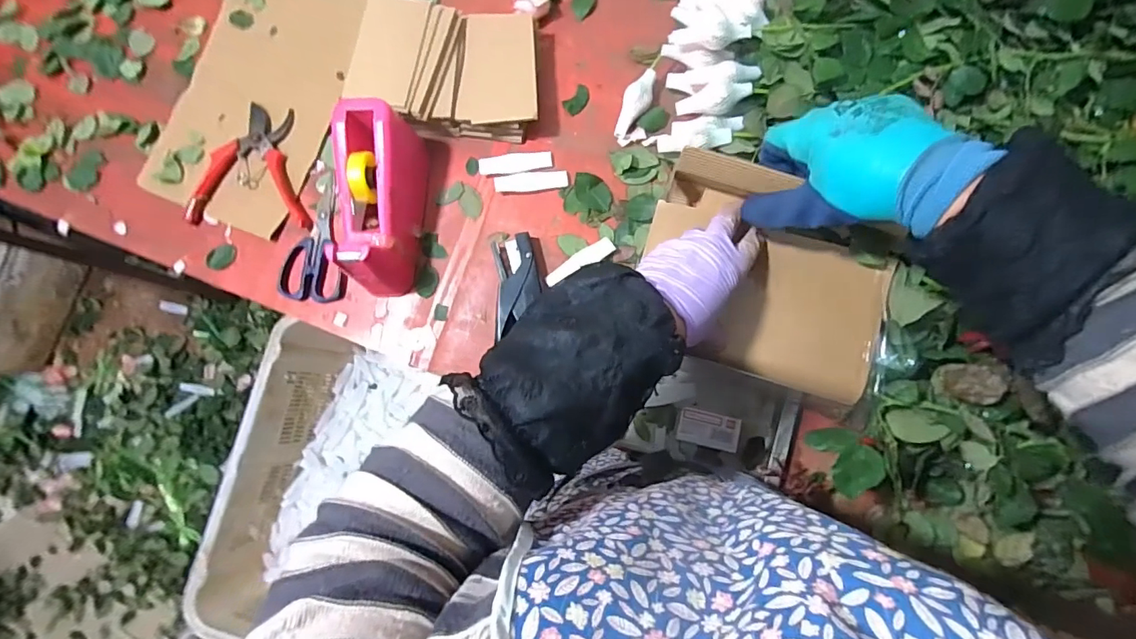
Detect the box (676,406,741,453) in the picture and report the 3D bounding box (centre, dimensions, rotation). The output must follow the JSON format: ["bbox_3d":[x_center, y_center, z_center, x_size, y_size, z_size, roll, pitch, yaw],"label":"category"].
[{"bbox_3d":[0.157,0.123,0.547,0.066,0.012,0.037,12,82,2],"label":"box"}]

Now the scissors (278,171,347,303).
[{"bbox_3d":[-0.308,-0.103,0.613,0.080,0.008,0.162,9,82,2],"label":"scissors"}]

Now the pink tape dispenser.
[{"bbox_3d":[-0.219,-0.131,0.565,0.075,0.099,0.200,1,83,3],"label":"pink tape dispenser"}]

